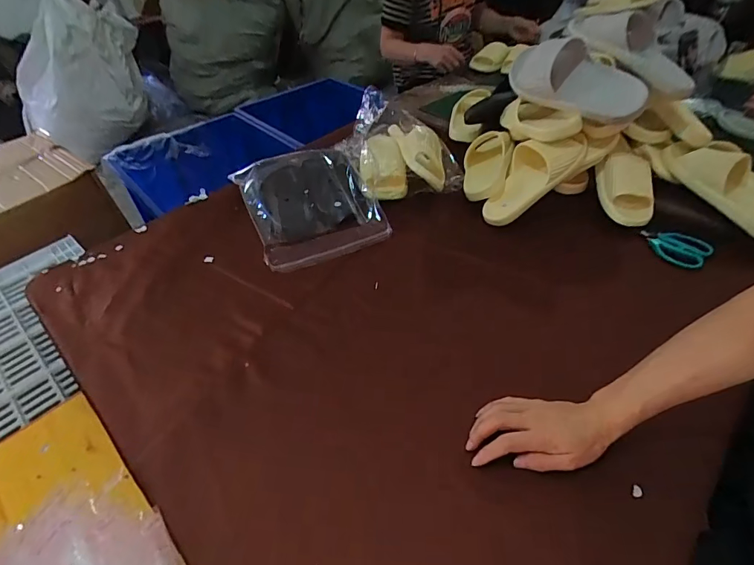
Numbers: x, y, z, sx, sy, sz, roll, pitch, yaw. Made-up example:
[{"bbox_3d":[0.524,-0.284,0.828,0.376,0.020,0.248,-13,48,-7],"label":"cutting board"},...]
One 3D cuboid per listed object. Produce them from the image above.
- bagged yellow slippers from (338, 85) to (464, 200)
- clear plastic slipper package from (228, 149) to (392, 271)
[{"bbox_3d":[0.036,-0.297,0.900,0.207,0.115,0.303,-15,45,-9],"label":"bagged yellow slippers"},{"bbox_3d":[-0.138,-0.172,0.831,0.240,0.063,0.328,-18,45,-12],"label":"clear plastic slipper package"}]

